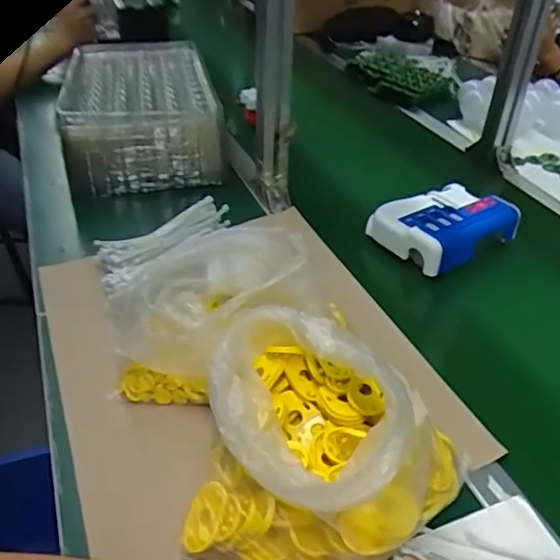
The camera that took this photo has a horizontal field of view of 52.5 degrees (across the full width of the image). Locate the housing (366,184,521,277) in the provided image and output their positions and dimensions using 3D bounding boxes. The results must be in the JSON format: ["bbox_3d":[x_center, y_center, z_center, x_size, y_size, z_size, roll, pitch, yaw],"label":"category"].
[{"bbox_3d":[0.236,-0.081,0.814,0.181,0.049,0.130,-23,46,-27],"label":"housing"}]

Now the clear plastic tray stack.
[{"bbox_3d":[-0.240,-0.306,0.990,0.246,0.123,0.398,-9,41,-14],"label":"clear plastic tray stack"}]

